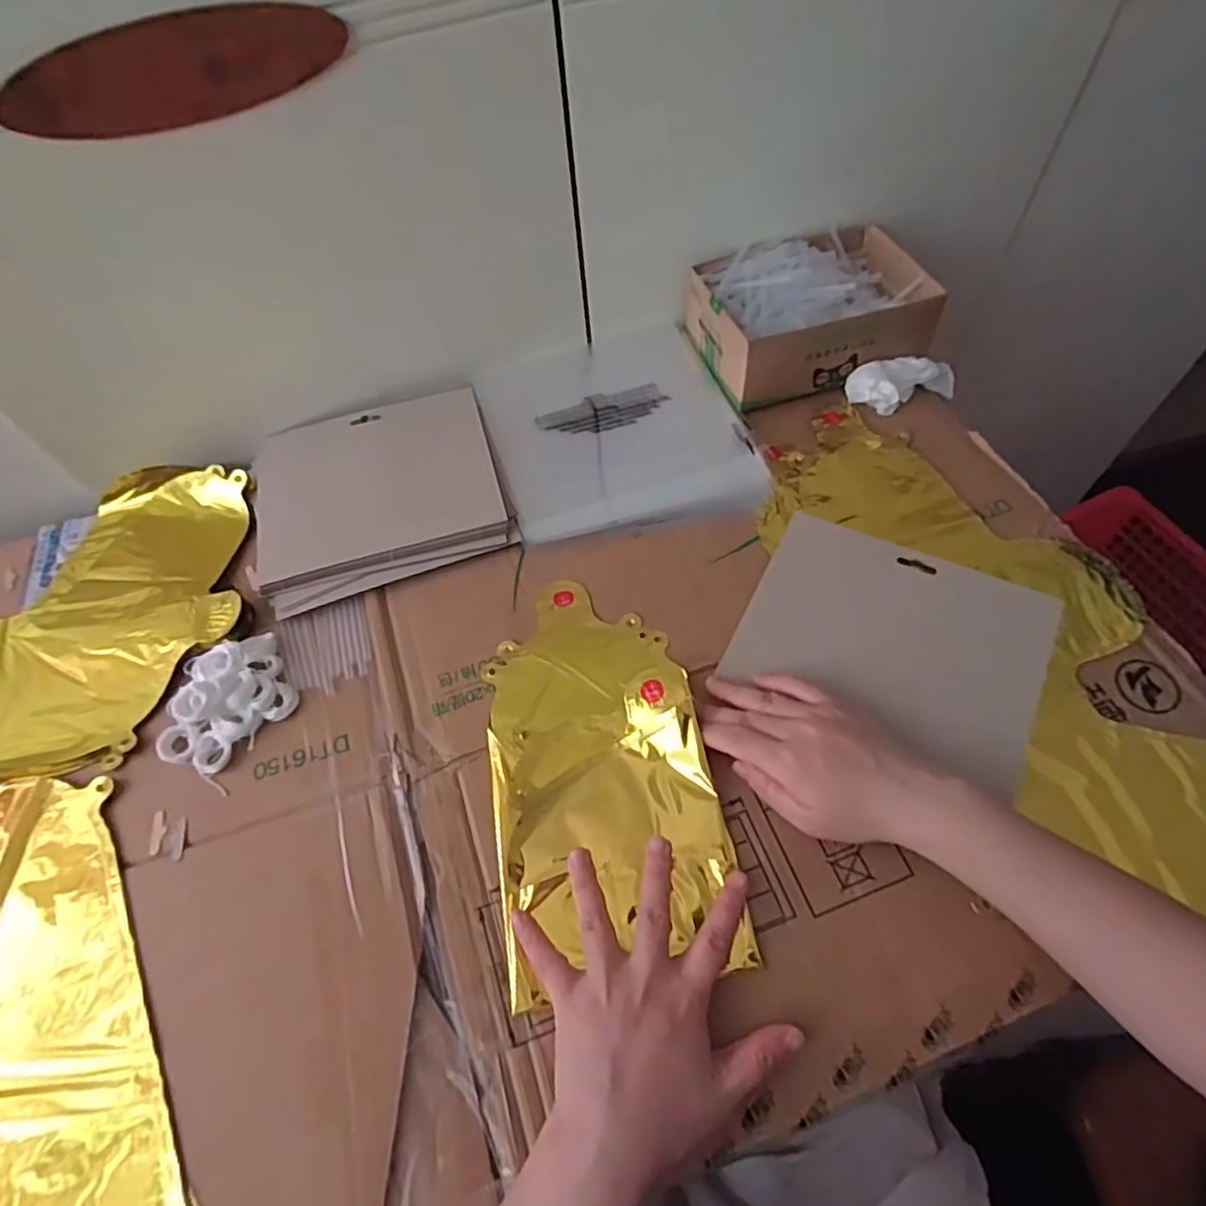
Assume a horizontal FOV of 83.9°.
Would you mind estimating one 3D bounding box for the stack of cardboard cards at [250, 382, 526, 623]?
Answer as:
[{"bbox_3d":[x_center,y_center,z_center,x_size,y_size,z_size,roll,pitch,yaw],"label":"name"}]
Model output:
[{"bbox_3d":[-0.183,-0.094,0.548,0.196,0.018,0.177,-19,60,-7],"label":"stack of cardboard cards"}]

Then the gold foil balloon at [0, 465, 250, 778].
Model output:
[{"bbox_3d":[-0.468,0.019,0.519,0.381,0.034,0.253,-9,59,-1],"label":"gold foil balloon"}]

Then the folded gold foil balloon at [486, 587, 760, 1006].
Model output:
[{"bbox_3d":[-0.004,0.097,0.431,0.137,0.026,0.258,-10,59,-2],"label":"folded gold foil balloon"}]

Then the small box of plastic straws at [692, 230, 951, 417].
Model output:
[{"bbox_3d":[0.181,-0.257,0.590,0.190,0.071,0.136,-19,60,-7],"label":"small box of plastic straws"}]

